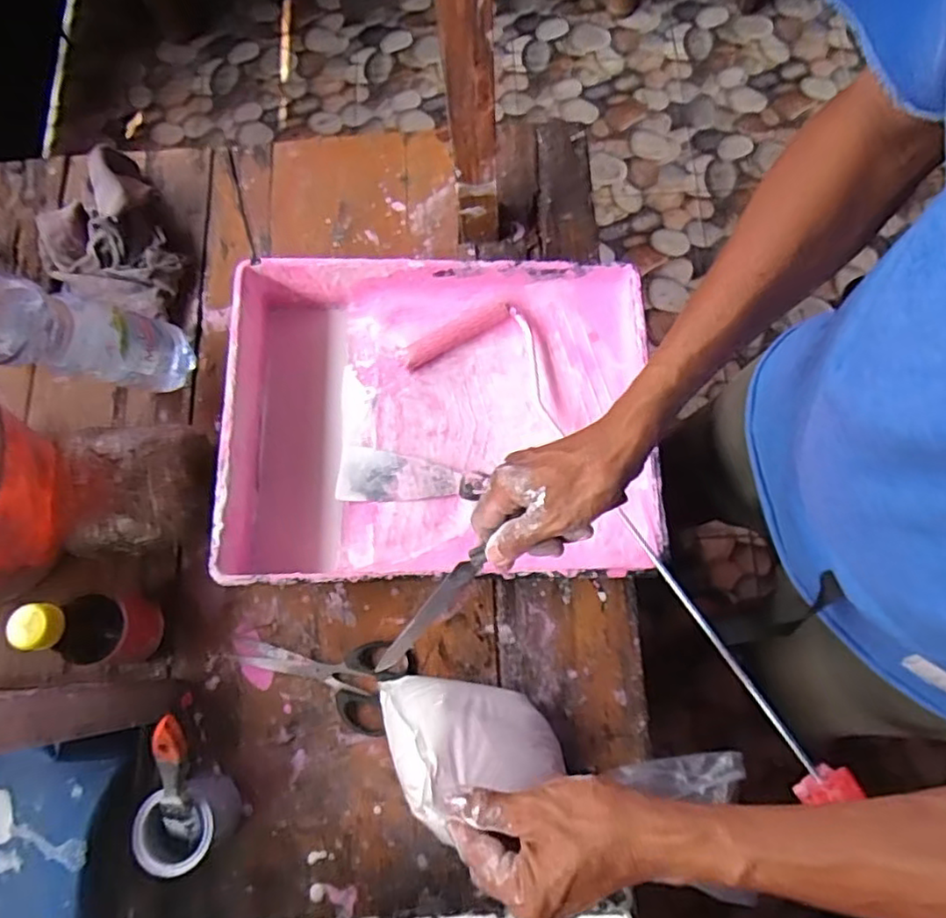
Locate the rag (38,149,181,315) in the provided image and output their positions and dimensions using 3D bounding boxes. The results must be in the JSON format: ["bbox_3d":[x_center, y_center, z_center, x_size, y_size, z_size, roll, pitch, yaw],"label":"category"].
[{"bbox_3d":[-0.357,-0.211,0.625,0.117,0.082,0.167,-25,75,-5],"label":"rag"}]

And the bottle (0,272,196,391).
[{"bbox_3d":[-0.323,-0.095,0.508,0.065,0.250,0.059,-35,74,18],"label":"bottle"}]

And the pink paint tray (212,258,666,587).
[{"bbox_3d":[-0.028,-0.037,0.559,0.352,0.084,0.270,-3,74,1],"label":"pink paint tray"}]

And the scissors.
[{"bbox_3d":[-0.129,0.174,0.538,0.147,0.013,0.072,18,76,7],"label":"scissors"}]

